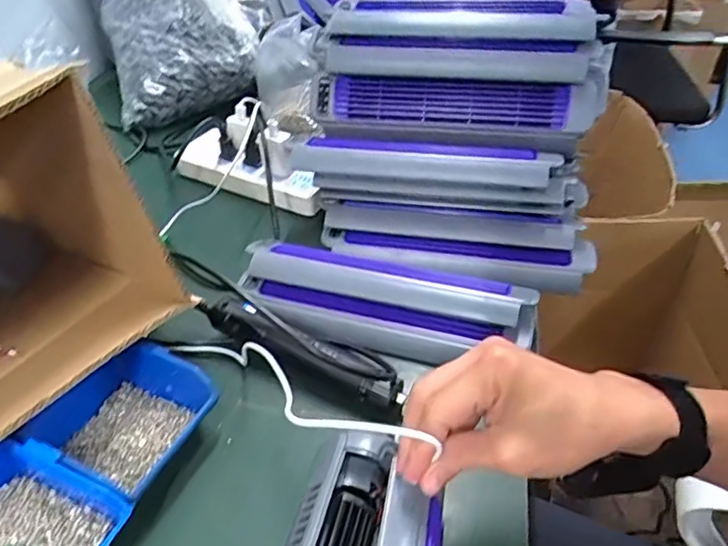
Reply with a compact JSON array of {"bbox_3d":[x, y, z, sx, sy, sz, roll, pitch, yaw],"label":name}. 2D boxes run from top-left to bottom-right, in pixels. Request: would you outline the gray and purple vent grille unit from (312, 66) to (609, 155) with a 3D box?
[{"bbox_3d":[0.100,-0.183,0.623,0.302,0.076,0.050,5,12,8],"label":"gray and purple vent grille unit"}]

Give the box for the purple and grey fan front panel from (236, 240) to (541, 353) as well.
[{"bbox_3d":[0.020,0.019,0.572,0.292,0.043,0.104,11,47,12],"label":"purple and grey fan front panel"}]

